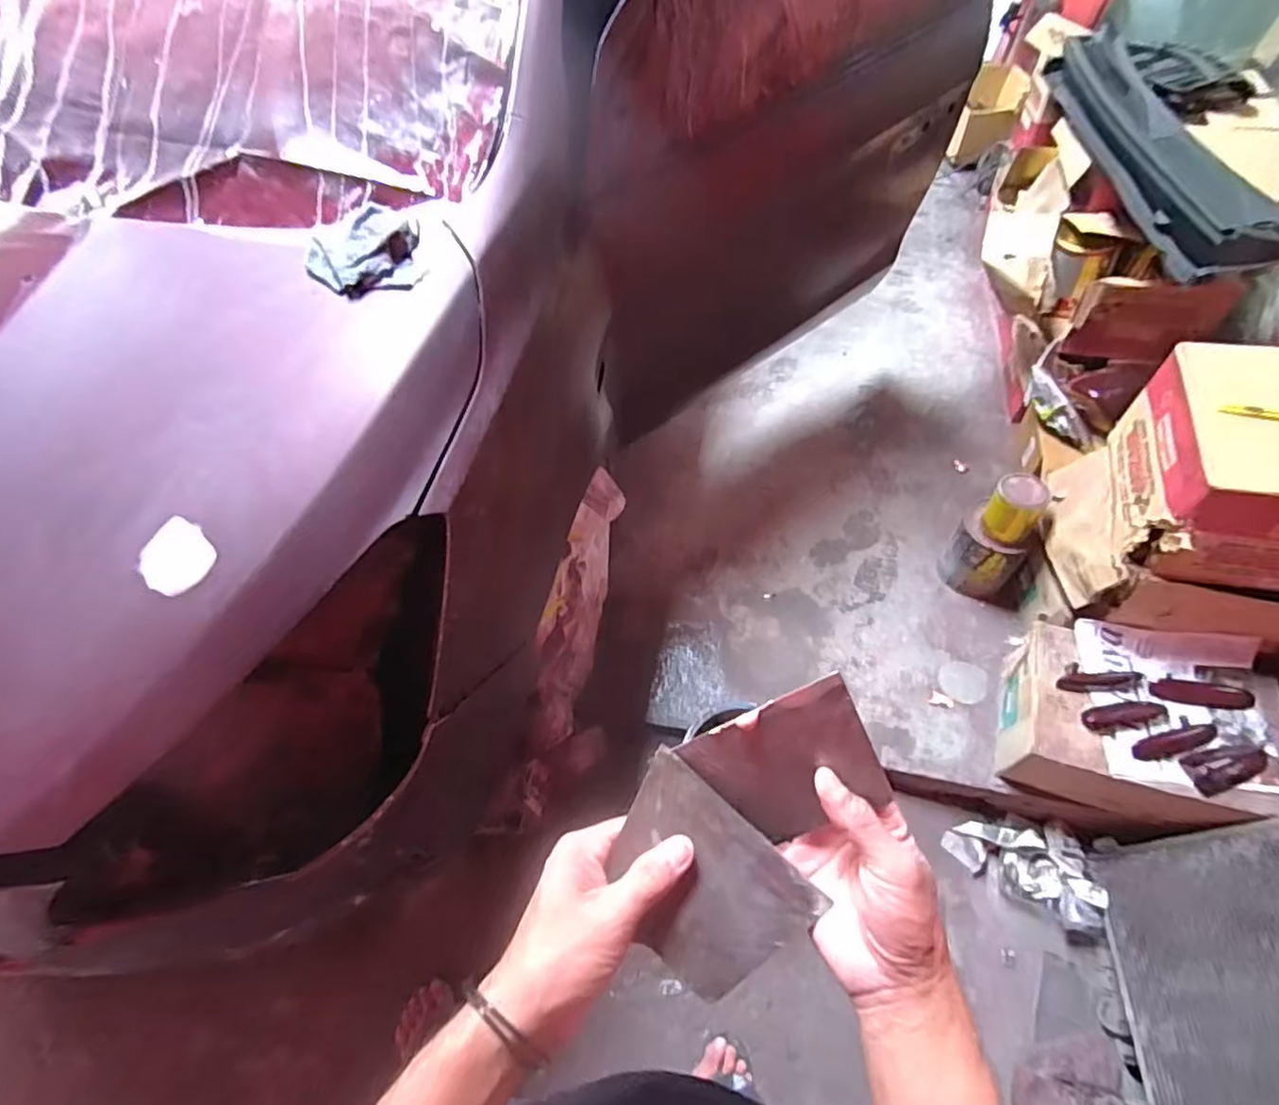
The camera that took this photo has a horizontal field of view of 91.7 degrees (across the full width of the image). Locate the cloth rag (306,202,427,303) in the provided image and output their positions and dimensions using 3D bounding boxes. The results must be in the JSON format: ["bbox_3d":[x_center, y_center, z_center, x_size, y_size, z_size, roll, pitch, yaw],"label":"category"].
[{"bbox_3d":[-0.328,-0.362,0.742,0.138,0.045,0.109,-19,60,-14],"label":"cloth rag"}]

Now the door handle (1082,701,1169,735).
[{"bbox_3d":[0.945,0.325,1.218,0.156,0.038,0.055,-6,58,-6],"label":"door handle"}]

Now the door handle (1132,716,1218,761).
[{"bbox_3d":[1.014,0.361,1.189,0.180,0.030,0.051,-15,59,-11],"label":"door handle"}]

